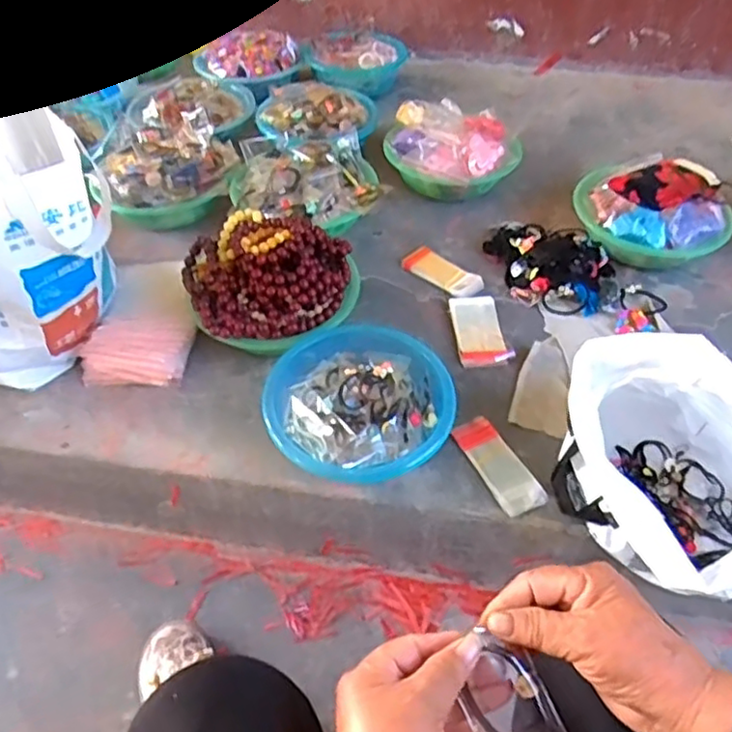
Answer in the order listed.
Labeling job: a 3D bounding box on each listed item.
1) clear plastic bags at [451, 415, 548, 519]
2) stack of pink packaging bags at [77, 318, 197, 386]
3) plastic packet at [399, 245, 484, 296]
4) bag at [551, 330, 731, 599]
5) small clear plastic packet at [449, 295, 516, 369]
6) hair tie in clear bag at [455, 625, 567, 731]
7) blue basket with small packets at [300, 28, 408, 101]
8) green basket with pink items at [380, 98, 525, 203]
[{"bbox_3d":[0.163,0.119,0.787,0.058,0.008,0.132,-21,51,-17],"label":"clear plastic bags"},{"bbox_3d":[-0.308,-0.019,0.861,0.146,0.024,0.088,-1,86,-1],"label":"stack of pink packaging bags"},{"bbox_3d":[0.119,-0.146,1.014,0.131,0.022,0.054,35,57,27],"label":"plastic packet"},{"bbox_3d":[0.340,0.101,0.712,0.212,0.161,0.281,-24,52,-19],"label":"bag"},{"bbox_3d":[0.163,-0.051,0.925,0.070,0.014,0.127,-7,49,-5],"label":"small clear plastic packet"},{"bbox_3d":[0.083,0.198,0.375,0.048,0.014,0.068,-25,78,-10],"label":"hair tie in clear bag"},{"bbox_3d":[-0.028,-0.668,1.434,0.213,0.078,0.193,21,63,8],"label":"blue basket with small packets"},{"bbox_3d":[0.150,-0.391,1.144,0.211,0.091,0.211,0,48,0],"label":"green basket with pink items"}]

